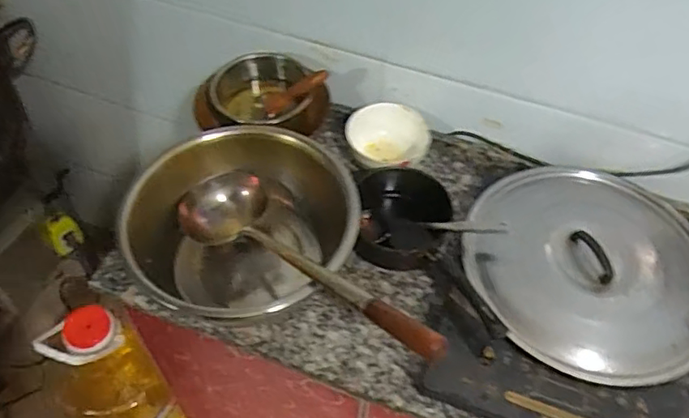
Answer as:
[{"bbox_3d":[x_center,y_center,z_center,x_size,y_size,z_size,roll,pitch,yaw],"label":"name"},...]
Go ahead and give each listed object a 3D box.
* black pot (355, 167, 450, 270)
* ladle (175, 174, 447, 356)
[{"bbox_3d":[0.085,0.014,0.838,0.128,0.062,0.142,2,52,-1],"label":"black pot"},{"bbox_3d":[-0.056,0.064,0.690,0.115,0.073,0.446,-33,40,-24],"label":"ladle"}]

